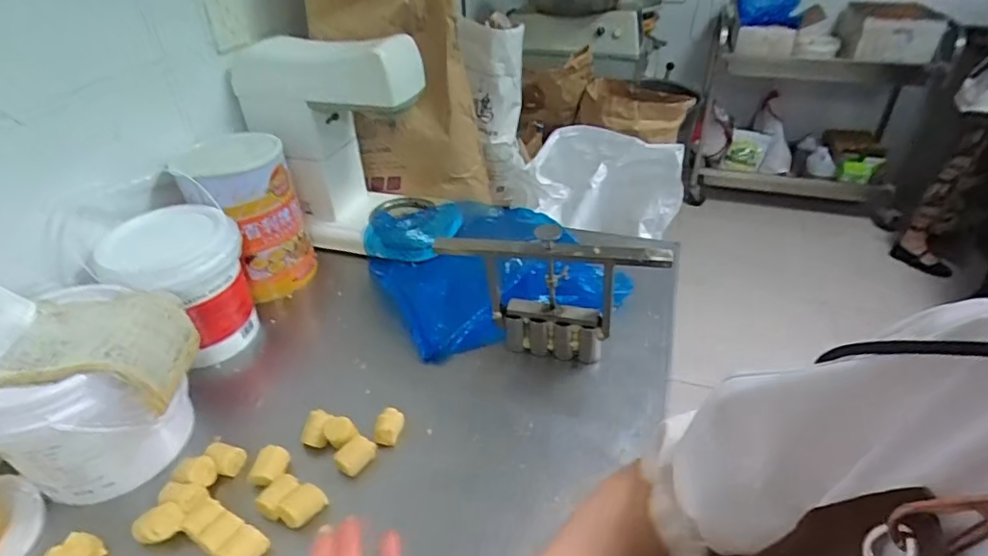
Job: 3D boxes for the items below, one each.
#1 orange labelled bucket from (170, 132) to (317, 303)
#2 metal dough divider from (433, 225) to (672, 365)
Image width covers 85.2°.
[{"bbox_3d":[-0.436,-0.110,0.961,0.164,0.252,0.155,-1,37,1],"label":"orange labelled bucket"},{"bbox_3d":[0.084,0.025,0.805,0.313,0.219,0.089,10,38,15],"label":"metal dough divider"}]

